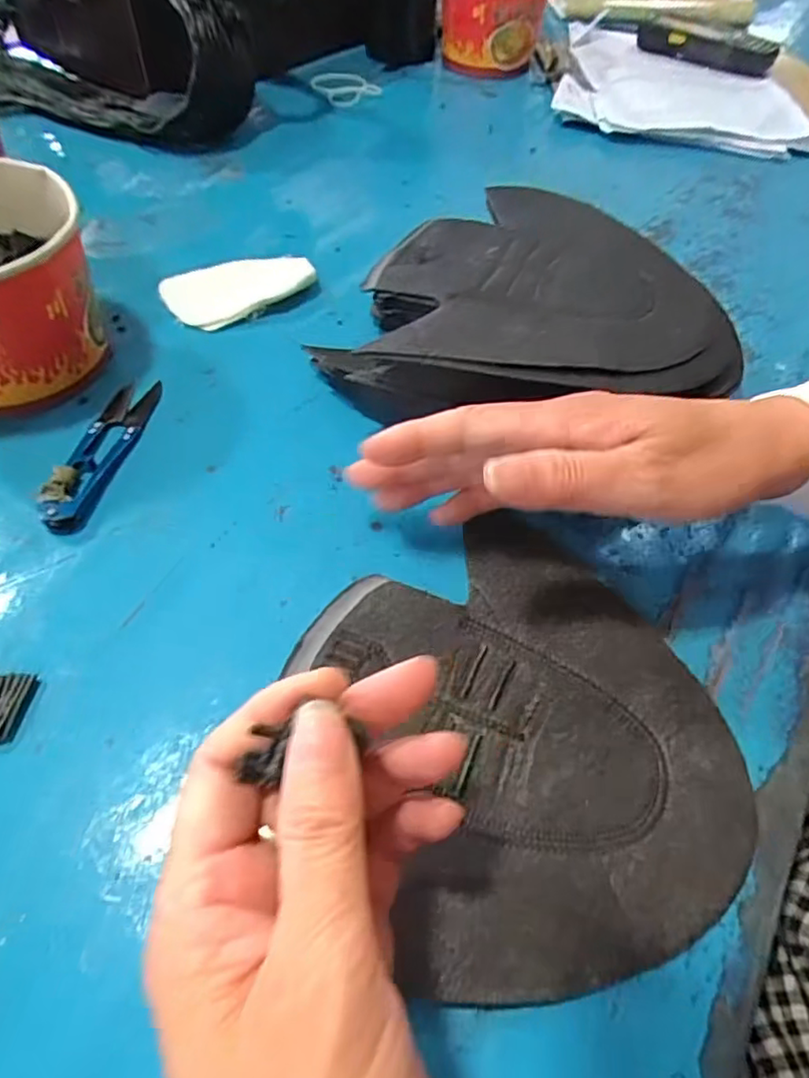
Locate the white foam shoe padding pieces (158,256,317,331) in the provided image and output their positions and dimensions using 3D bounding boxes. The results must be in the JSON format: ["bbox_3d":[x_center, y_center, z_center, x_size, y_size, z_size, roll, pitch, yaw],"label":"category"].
[{"bbox_3d":[-0.105,-0.166,0.411,0.098,0.013,0.050,-32,61,-24],"label":"white foam shoe padding pieces"}]

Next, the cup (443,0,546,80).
[{"bbox_3d":[0.092,-0.553,0.668,0.105,0.100,0.100,4,53,0],"label":"cup"}]

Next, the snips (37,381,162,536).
[{"bbox_3d":[-0.153,-0.047,0.316,0.024,0.011,0.105,9,53,4],"label":"snips"}]

